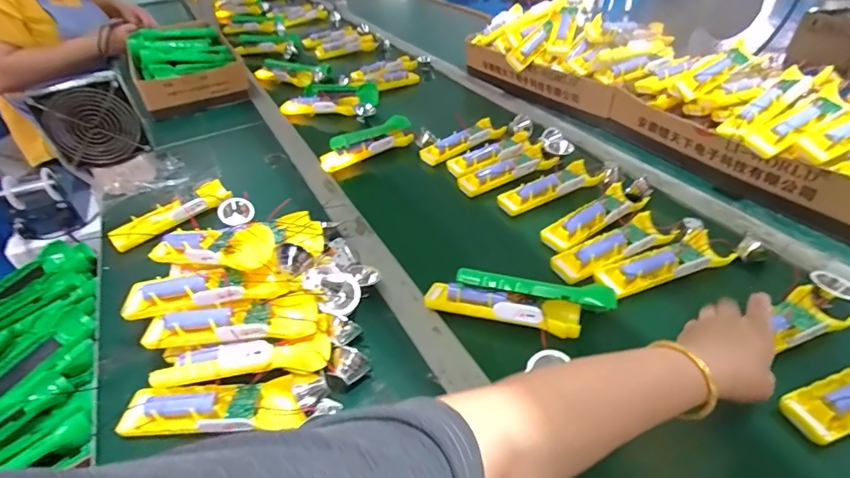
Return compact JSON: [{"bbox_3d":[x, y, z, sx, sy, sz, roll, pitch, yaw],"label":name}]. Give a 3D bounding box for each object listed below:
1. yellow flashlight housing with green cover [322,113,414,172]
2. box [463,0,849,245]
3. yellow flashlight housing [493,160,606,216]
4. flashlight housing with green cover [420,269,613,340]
[{"bbox_3d":[-0.099,-0.179,0.777,0.183,0.041,0.056,-29,46,-26],"label":"yellow flashlight housing with green cover"},{"bbox_3d":[0.383,-0.271,0.772,0.207,0.129,0.785,-25,44,-22],"label":"box"},{"bbox_3d":[0.192,-0.078,0.663,0.166,0.026,0.052,-21,43,-18],"label":"yellow flashlight housing"},{"bbox_3d":[0.098,0.067,0.470,0.193,0.045,0.054,4,41,11],"label":"flashlight housing with green cover"}]

